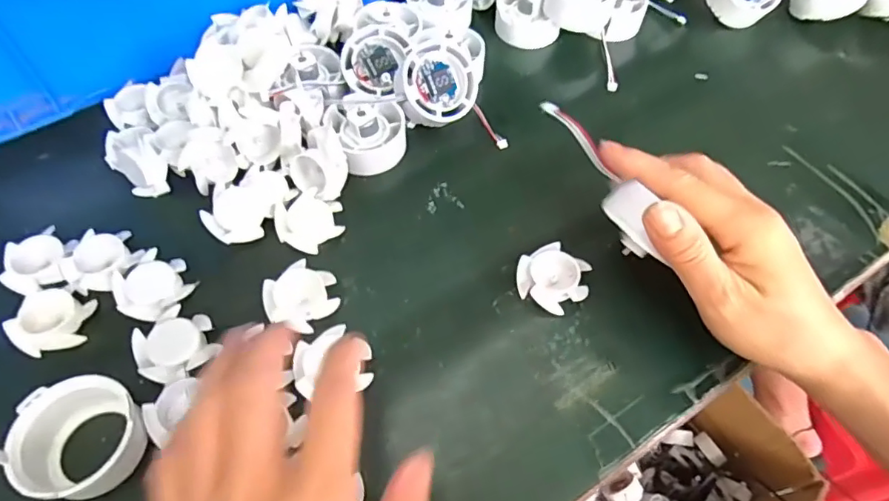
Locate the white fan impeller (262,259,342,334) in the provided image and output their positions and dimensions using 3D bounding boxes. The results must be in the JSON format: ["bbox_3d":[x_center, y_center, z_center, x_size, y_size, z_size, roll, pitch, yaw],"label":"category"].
[{"bbox_3d":[-0.081,0.027,0.308,0.040,0.014,0.036,-36,66,-22],"label":"white fan impeller"}]

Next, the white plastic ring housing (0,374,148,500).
[{"bbox_3d":[-0.173,0.087,0.255,0.052,0.028,0.054,1,58,-2],"label":"white plastic ring housing"}]

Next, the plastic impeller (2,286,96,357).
[{"bbox_3d":[-0.218,0.039,0.297,0.036,0.012,0.036,14,59,6],"label":"plastic impeller"}]

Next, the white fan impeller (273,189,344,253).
[{"bbox_3d":[-0.085,-0.019,0.337,0.037,0.011,0.040,1,58,-2],"label":"white fan impeller"}]

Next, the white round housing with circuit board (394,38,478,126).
[{"bbox_3d":[-0.007,-0.116,0.379,0.055,0.026,0.053,-1,93,-19],"label":"white round housing with circuit board"}]

